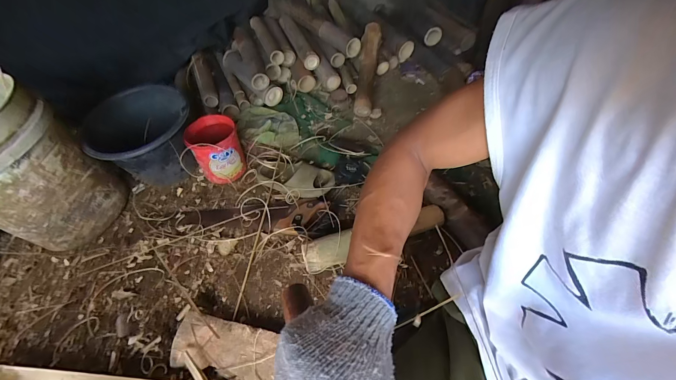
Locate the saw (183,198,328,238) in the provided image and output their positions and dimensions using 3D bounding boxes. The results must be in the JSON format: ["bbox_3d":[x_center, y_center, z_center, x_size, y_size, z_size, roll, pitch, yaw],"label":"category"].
[{"bbox_3d":[-0.242,0.060,0.857,0.377,0.029,0.126,6,52,8],"label":"saw"}]

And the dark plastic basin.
[{"bbox_3d":[-0.560,-0.147,0.926,0.266,0.224,0.273,-2,51,2],"label":"dark plastic basin"}]

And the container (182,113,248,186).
[{"bbox_3d":[-0.358,-0.118,0.922,0.131,0.156,0.137,-21,53,-12],"label":"container"}]

